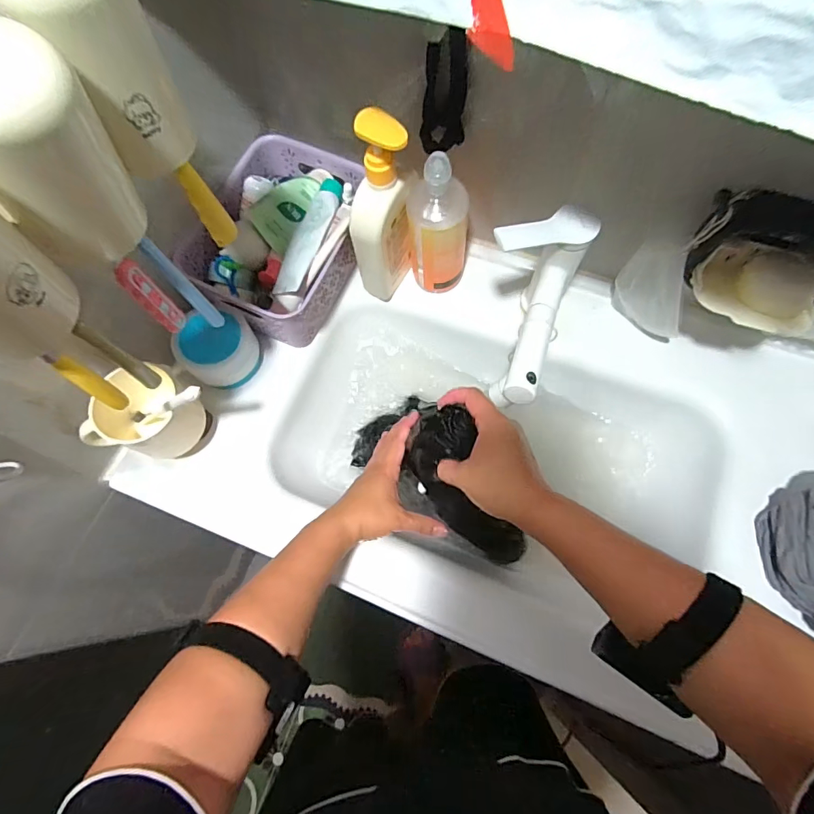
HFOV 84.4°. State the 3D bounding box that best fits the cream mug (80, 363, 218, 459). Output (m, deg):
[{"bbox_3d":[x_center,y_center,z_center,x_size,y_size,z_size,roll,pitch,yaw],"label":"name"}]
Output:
[{"bbox_3d":[-0.280,0.019,0.501,0.073,0.102,0.102,29,73,13],"label":"cream mug"}]

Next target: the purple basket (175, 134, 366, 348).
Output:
[{"bbox_3d":[-0.150,-0.209,0.577,0.160,0.108,0.241,19,71,9],"label":"purple basket"}]

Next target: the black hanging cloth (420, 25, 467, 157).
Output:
[{"bbox_3d":[0.037,-0.308,0.446,0.044,0.110,0.018,0,69,3],"label":"black hanging cloth"}]

